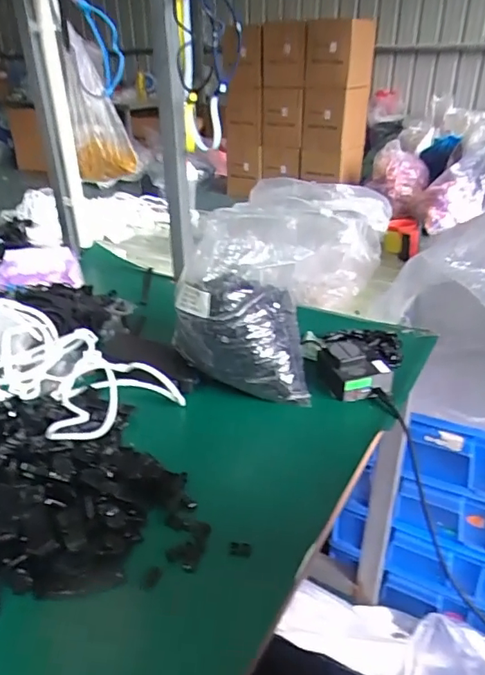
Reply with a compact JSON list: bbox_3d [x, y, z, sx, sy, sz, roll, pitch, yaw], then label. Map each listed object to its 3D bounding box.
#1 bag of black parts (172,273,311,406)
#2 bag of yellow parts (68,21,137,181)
[{"bbox_3d":[-0.001,0.004,0.632,0.155,0.159,0.083,-5,29,-6],"label":"bag of black parts"},{"bbox_3d":[-0.286,-0.453,1.033,0.108,0.269,0.102,-9,30,-14],"label":"bag of yellow parts"}]

